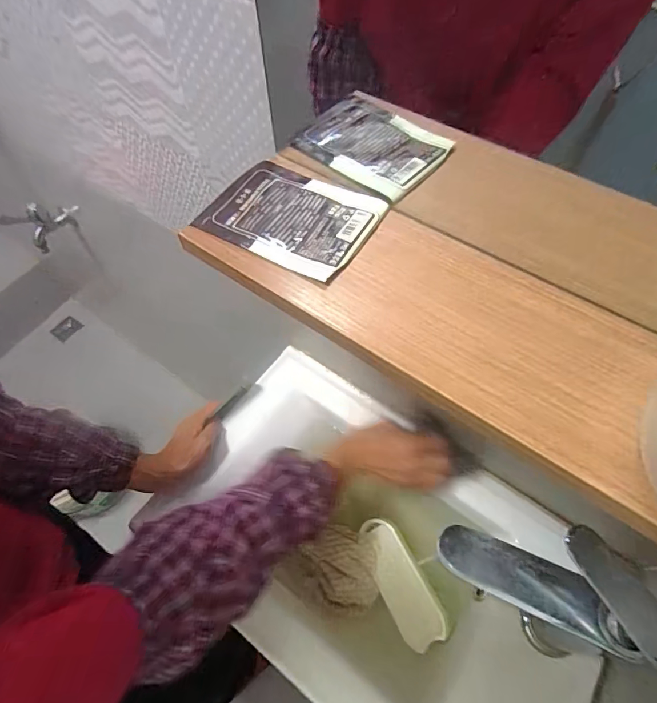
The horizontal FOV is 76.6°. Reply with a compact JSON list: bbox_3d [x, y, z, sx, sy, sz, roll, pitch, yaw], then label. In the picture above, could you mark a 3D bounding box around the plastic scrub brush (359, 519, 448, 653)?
[{"bbox_3d":[0.085,0.274,0.501,0.052,0.021,0.143,-24,61,-13],"label":"plastic scrub brush"}]

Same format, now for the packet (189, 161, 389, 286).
[{"bbox_3d":[-0.025,-0.092,0.280,0.108,0.007,0.080,24,62,15],"label":"packet"}]

